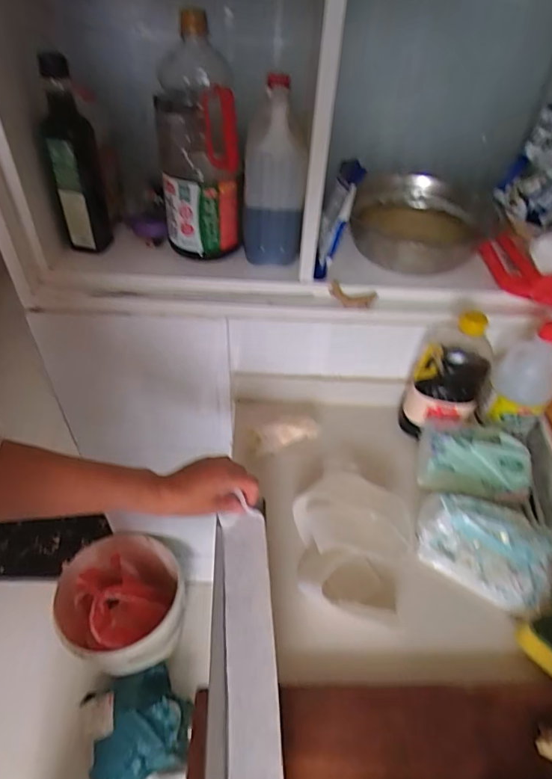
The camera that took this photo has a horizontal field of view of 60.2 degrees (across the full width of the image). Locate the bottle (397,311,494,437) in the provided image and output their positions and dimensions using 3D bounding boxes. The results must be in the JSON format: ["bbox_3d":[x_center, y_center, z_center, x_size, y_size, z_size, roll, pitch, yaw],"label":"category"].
[{"bbox_3d":[0.256,-0.023,0.704,0.095,0.212,0.088,17,47,13],"label":"bottle"}]

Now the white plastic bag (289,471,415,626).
[{"bbox_3d":[0.092,0.193,0.597,0.145,0.060,0.170,8,45,5],"label":"white plastic bag"}]

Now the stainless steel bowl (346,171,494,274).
[{"bbox_3d":[0.224,-0.259,0.749,0.199,0.076,0.191,2,45,-2],"label":"stainless steel bowl"}]

